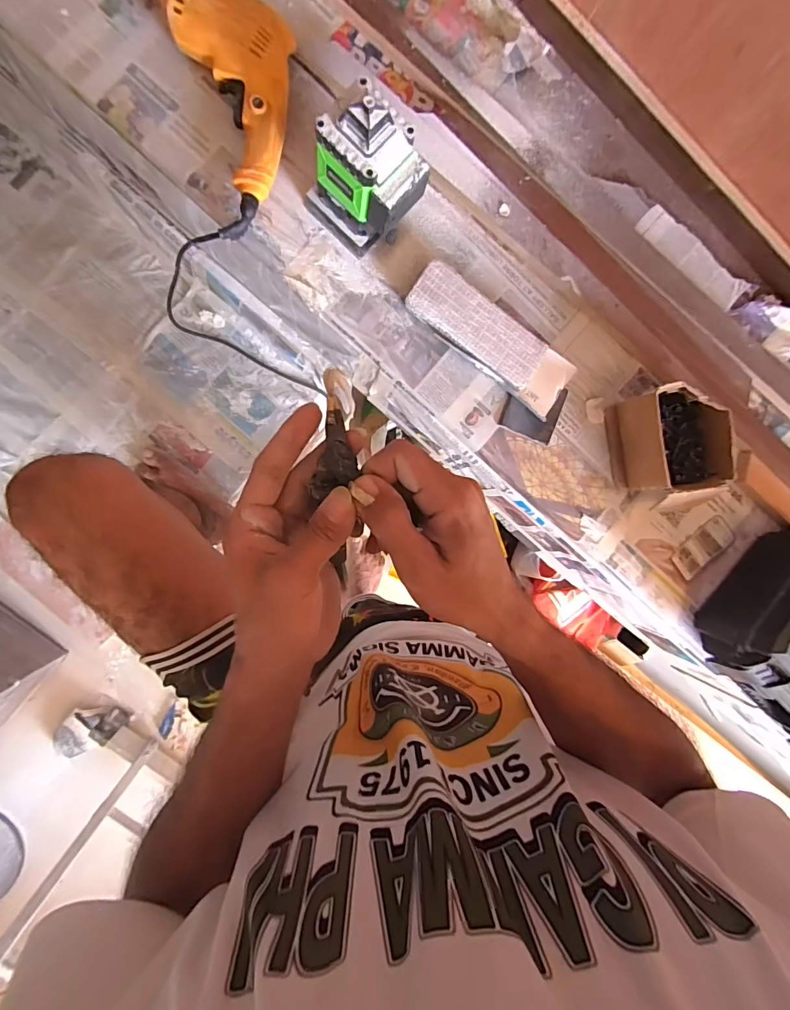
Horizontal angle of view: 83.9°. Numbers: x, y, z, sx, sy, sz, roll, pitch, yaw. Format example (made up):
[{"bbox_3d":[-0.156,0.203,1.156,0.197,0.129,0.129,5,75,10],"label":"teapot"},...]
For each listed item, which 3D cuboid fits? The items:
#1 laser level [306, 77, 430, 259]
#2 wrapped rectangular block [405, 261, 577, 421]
[{"bbox_3d":[-0.031,-0.367,0.495,0.114,0.152,0.082,44,84,-7],"label":"laser level"},{"bbox_3d":[0.131,-0.220,0.582,0.244,0.028,0.081,36,90,-7],"label":"wrapped rectangular block"}]

